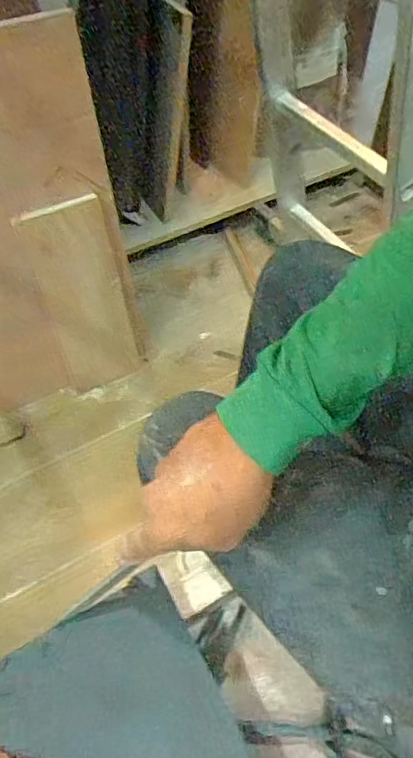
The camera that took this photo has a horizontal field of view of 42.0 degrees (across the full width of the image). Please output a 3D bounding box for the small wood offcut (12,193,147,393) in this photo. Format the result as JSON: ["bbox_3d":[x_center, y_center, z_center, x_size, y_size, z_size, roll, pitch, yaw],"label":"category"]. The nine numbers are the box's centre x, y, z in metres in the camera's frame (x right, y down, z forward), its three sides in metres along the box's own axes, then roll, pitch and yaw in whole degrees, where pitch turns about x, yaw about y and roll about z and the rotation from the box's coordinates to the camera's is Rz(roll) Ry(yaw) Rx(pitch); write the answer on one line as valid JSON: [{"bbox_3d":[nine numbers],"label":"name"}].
[{"bbox_3d":[-0.233,-0.149,1.048,0.151,0.392,0.022,-25,44,-18],"label":"small wood offcut"}]

